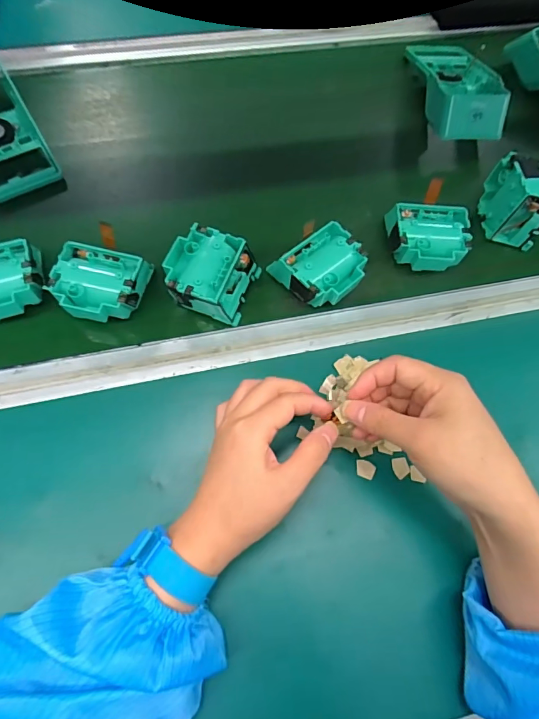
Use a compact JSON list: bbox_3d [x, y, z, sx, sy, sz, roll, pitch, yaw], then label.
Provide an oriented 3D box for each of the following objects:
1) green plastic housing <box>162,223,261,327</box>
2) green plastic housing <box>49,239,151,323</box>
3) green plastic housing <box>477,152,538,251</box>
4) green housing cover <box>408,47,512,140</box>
[{"bbox_3d":[-0.058,-0.082,0.410,0.079,0.034,0.076,21,72,2],"label":"green plastic housing"},{"bbox_3d":[-0.159,-0.070,0.401,0.077,0.037,0.073,13,70,1],"label":"green plastic housing"},{"bbox_3d":[0.257,-0.164,0.446,0.035,0.079,0.079,-6,73,-7],"label":"green plastic housing"},{"bbox_3d":[0.230,-0.338,0.525,0.089,0.058,0.180,0,70,-4],"label":"green housing cover"}]

